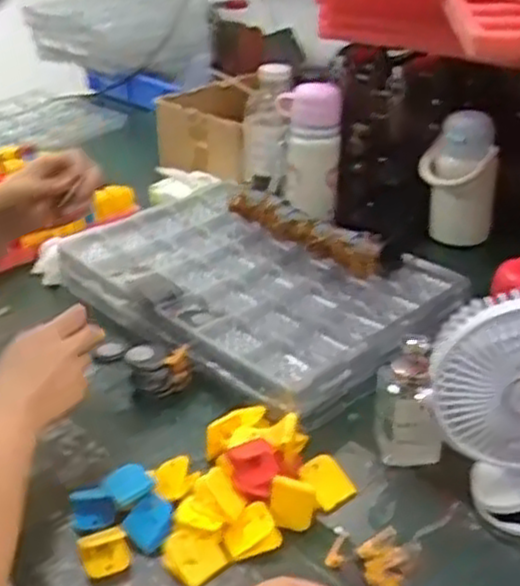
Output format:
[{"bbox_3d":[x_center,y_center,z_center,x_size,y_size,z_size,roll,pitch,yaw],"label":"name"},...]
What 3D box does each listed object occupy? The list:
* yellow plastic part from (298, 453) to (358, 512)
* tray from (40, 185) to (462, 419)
[{"bbox_3d":[0.059,0.165,0.681,0.035,0.011,0.047,-37,74,-14],"label":"yellow plastic part"},{"bbox_3d":[-0.020,-0.017,0.965,0.300,0.050,0.476,-25,36,-35],"label":"tray"}]

